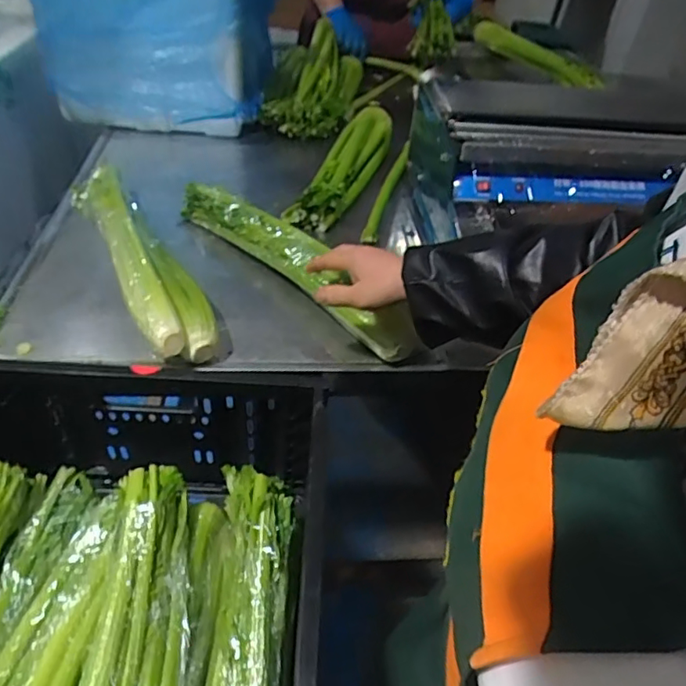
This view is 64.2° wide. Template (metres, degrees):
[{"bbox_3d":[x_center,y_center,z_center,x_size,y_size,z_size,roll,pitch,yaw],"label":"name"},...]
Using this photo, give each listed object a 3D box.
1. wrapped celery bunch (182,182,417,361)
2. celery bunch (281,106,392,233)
[{"bbox_3d":[-0.069,-0.120,0.733,0.407,0.067,0.080,39,51,25],"label":"wrapped celery bunch"},{"bbox_3d":[0.015,-0.343,1.024,0.094,0.061,0.466,15,43,9],"label":"celery bunch"}]

